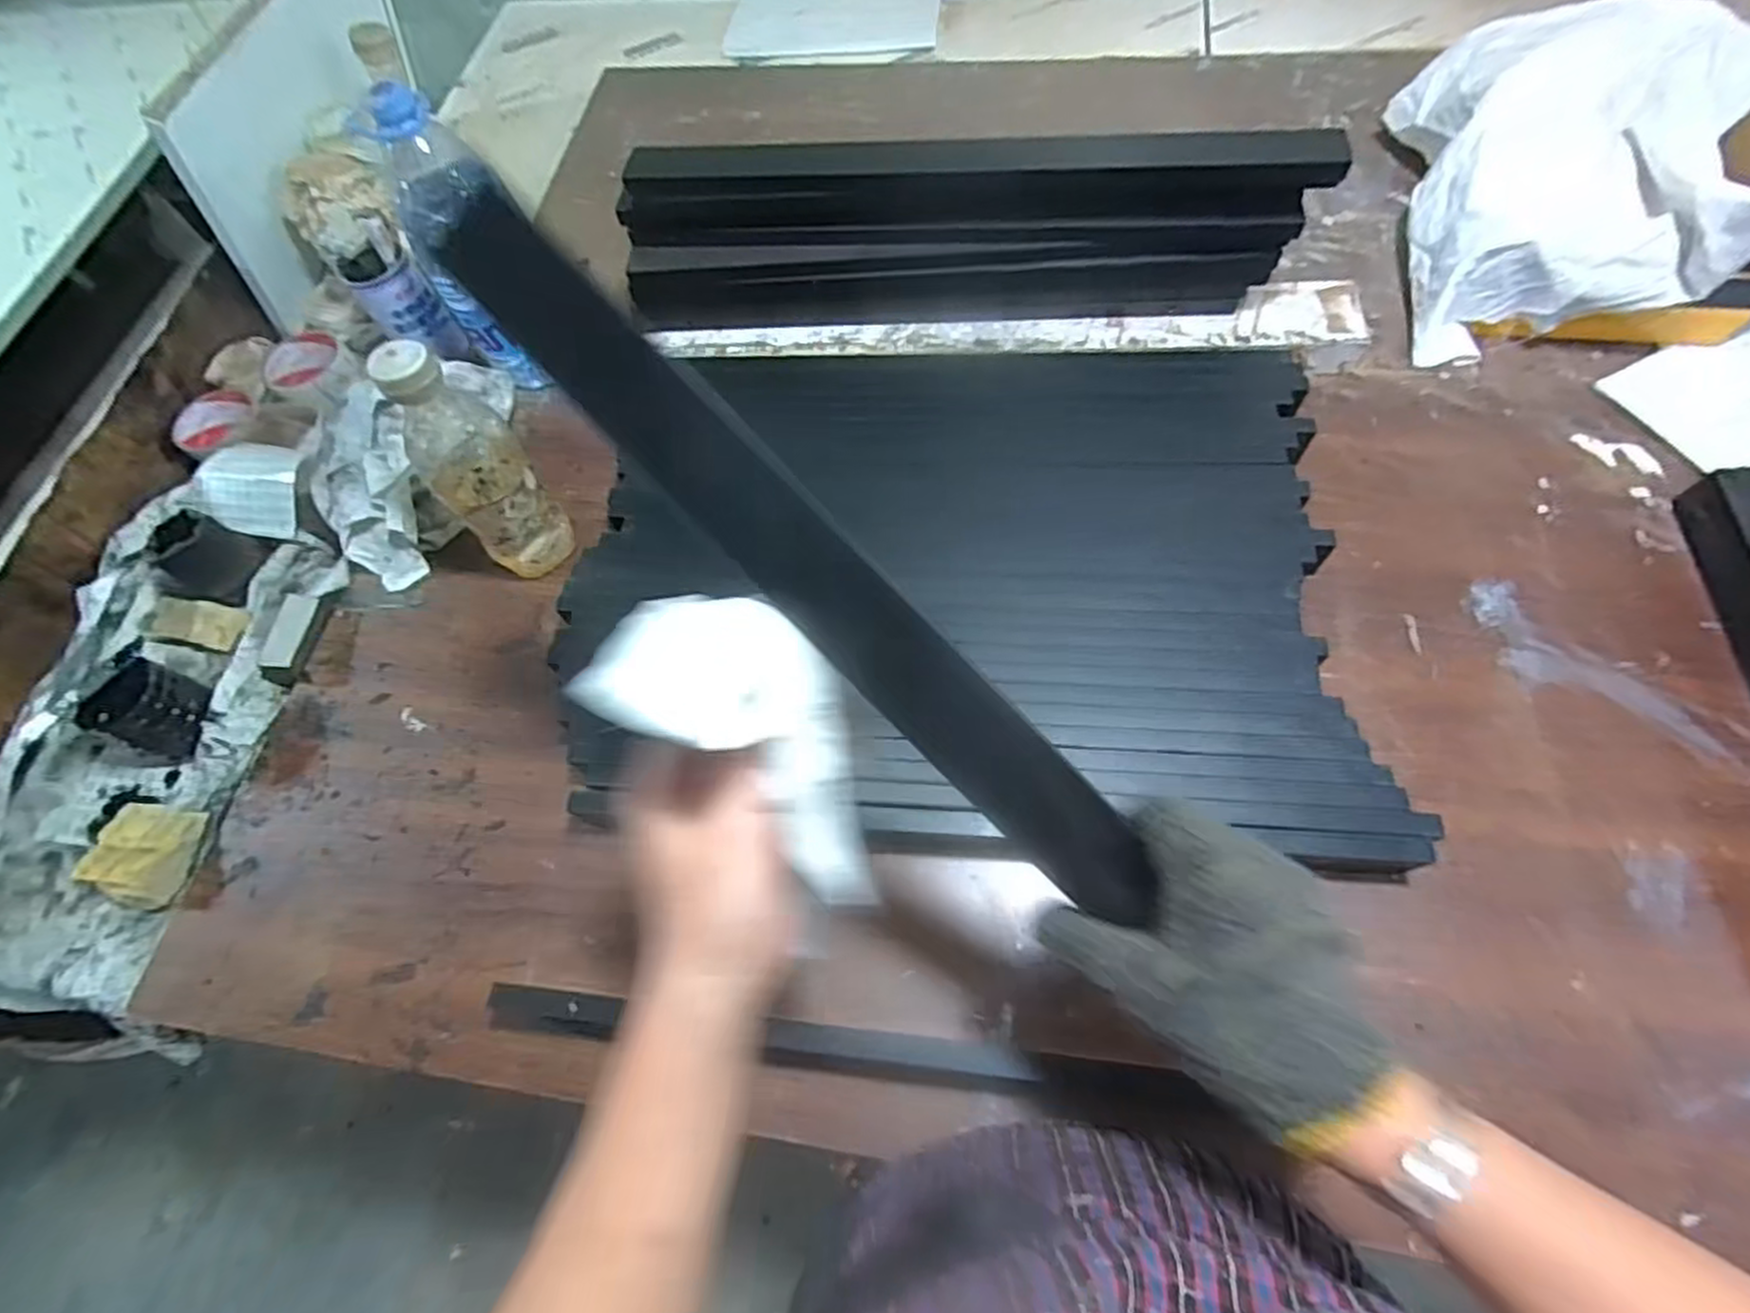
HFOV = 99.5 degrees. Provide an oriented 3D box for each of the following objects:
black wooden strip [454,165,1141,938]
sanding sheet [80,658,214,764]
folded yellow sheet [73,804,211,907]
[{"bbox_3d":[-0.029,-0.038,0.298,0.039,0.013,0.383,-45,94,0],"label":"black wooden strip"},{"bbox_3d":[-0.559,0.042,0.575,0.058,0.055,0.068,19,68,12],"label":"sanding sheet"},{"bbox_3d":[-0.545,0.147,0.552,0.059,0.033,0.070,5,66,5],"label":"folded yellow sheet"}]

